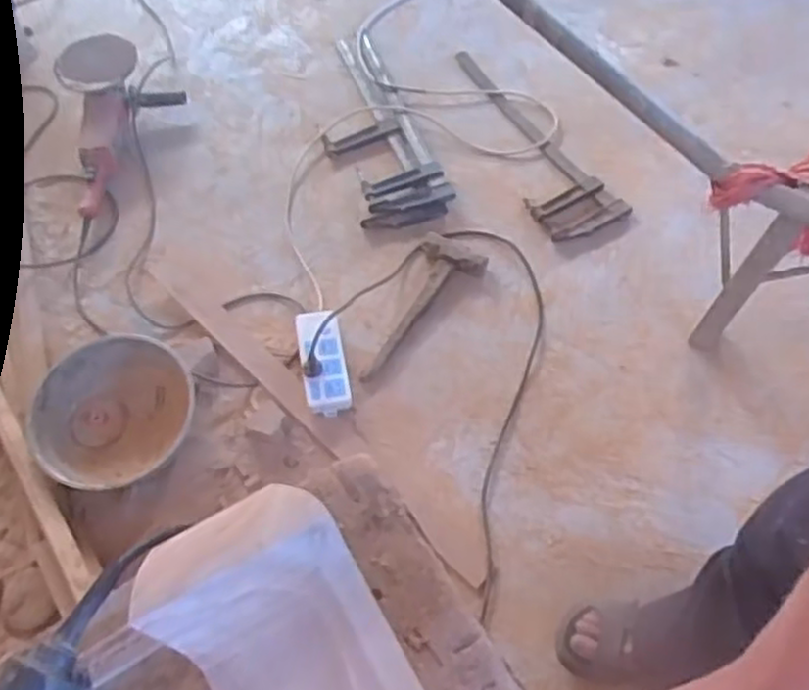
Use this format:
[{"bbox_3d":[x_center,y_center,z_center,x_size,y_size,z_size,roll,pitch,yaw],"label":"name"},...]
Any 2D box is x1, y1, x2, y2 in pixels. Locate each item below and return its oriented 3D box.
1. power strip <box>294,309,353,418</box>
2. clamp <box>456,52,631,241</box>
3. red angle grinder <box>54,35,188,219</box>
[{"bbox_3d":[-0.145,0.031,1.313,0.078,0.056,0.194,-12,60,-3],"label":"power strip"},{"bbox_3d":[0.245,-0.431,1.565,0.164,0.030,0.552,-27,65,-12],"label":"clamp"},{"bbox_3d":[-0.620,-0.456,1.579,0.226,0.141,0.420,0,77,2],"label":"red angle grinder"}]

